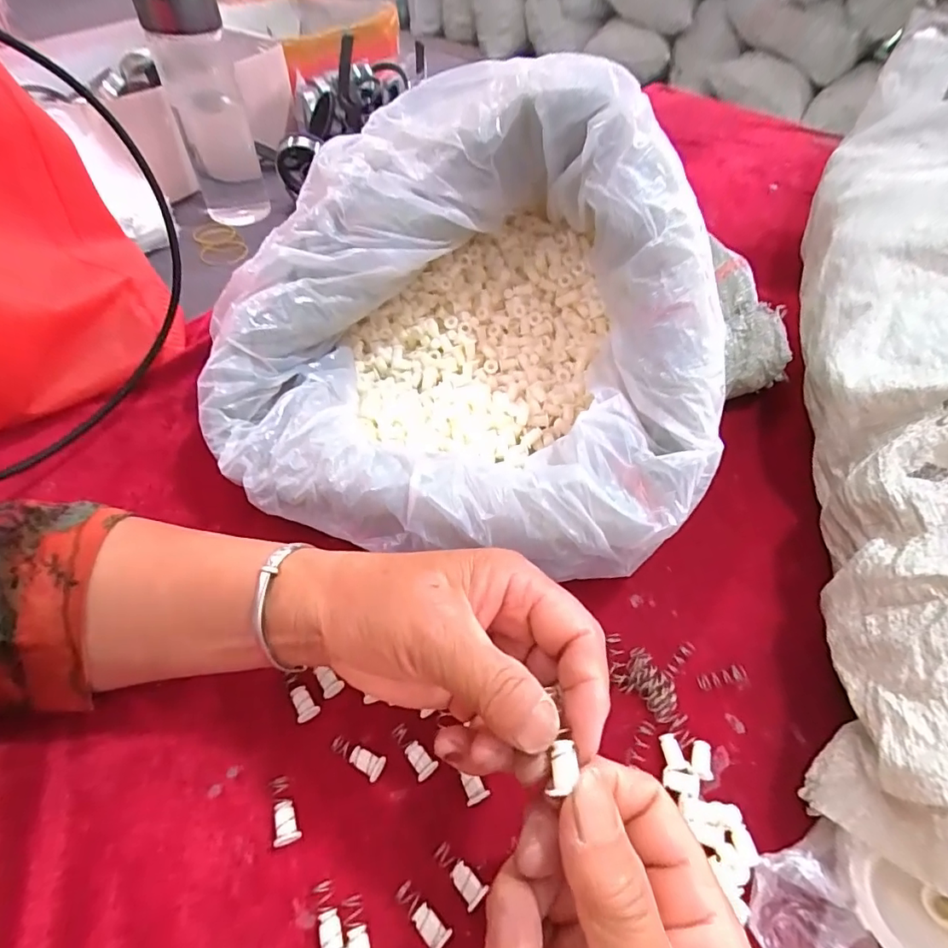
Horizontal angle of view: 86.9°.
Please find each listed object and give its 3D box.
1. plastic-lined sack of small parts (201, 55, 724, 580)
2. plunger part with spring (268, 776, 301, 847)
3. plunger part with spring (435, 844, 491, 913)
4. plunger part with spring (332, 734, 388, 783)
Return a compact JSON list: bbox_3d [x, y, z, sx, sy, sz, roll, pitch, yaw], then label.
[{"bbox_3d":[-0.003,-0.117,0.338,0.297,0.166,0.310,10,53,3],"label":"plastic-lined sack of small parts"},{"bbox_3d":[-0.089,0.155,0.231,0.011,0.009,0.027,-18,57,-17],"label":"plunger part with spring"},{"bbox_3d":[-0.007,0.175,0.218,0.026,0.004,0.010,37,59,21],"label":"plunger part with spring"},{"bbox_3d":[-0.057,0.139,0.246,0.028,0.009,0.010,23,55,12],"label":"plunger part with spring"}]

